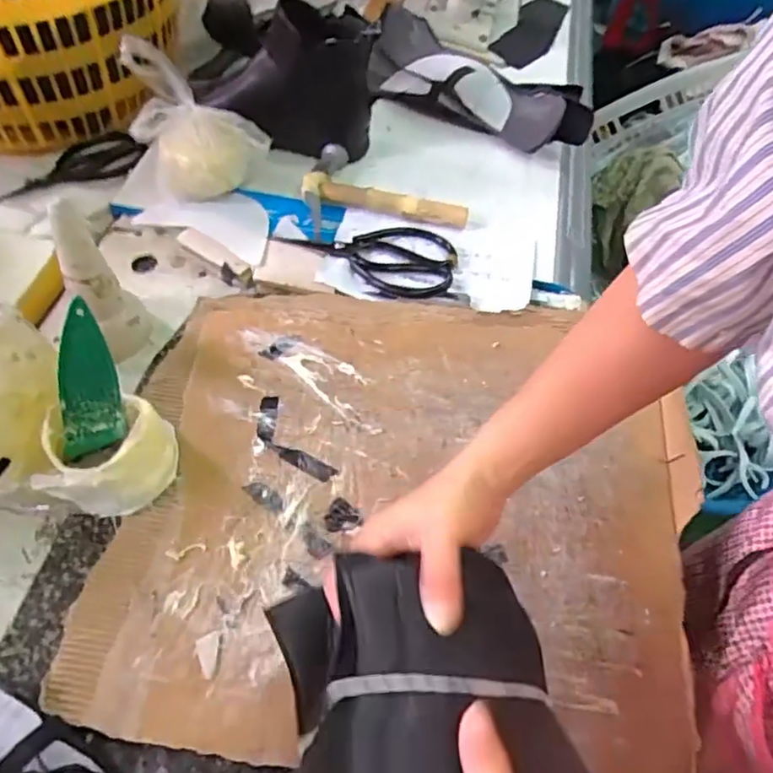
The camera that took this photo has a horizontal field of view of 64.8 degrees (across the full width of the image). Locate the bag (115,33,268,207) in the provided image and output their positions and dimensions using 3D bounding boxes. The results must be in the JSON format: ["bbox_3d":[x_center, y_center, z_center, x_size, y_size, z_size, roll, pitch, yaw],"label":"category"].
[{"bbox_3d":[-0.193,-0.277,0.636,0.128,0.154,0.091,-11,57,-13],"label":"bag"}]

